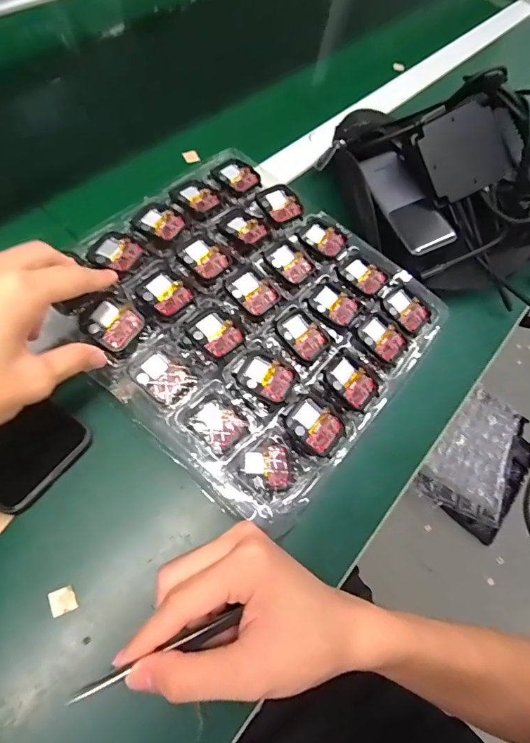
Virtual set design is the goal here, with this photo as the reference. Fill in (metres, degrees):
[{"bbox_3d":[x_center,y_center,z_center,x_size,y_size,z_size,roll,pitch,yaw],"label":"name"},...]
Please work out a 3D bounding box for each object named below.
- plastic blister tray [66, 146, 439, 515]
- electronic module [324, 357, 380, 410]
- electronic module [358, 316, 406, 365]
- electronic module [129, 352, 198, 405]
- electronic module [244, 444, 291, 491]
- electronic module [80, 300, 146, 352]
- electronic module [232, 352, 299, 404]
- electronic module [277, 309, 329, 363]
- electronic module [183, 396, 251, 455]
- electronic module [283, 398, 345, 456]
[{"bbox_3d":[-0.014,-0.060,0.368,0.277,0.024,0.267,42,67,9],"label":"plastic blister tray"},{"bbox_3d":[0.070,0.010,0.351,0.043,0.010,0.033,47,65,0],"label":"electronic module"},{"bbox_3d":[0.101,-0.028,0.372,0.040,0.011,0.033,40,64,10],"label":"electronic module"},{"bbox_3d":[-0.079,0.004,0.332,0.047,0.006,0.035,37,63,8],"label":"electronic module"},{"bbox_3d":[0.002,0.072,0.319,0.034,0.013,0.032,2,64,-10],"label":"electronic module"},{"bbox_3d":[-0.117,-0.036,0.330,0.037,0.012,0.036,39,75,-1],"label":"electronic module"},{"bbox_3d":[0.000,0.003,0.336,0.049,0.009,0.034,31,62,5],"label":"electronic module"},{"bbox_3d":[0.032,-0.033,0.357,0.036,0.008,0.043,-39,76,-25],"label":"electronic module"},{"bbox_3d":[-0.036,0.040,0.327,0.042,0.016,0.036,40,64,10],"label":"electronic module"},{"bbox_3d":[0.038,0.042,0.328,0.042,0.014,0.033,39,63,9],"label":"electronic module"}]

